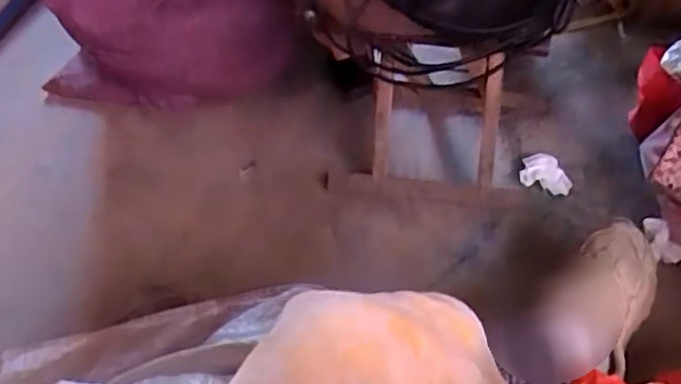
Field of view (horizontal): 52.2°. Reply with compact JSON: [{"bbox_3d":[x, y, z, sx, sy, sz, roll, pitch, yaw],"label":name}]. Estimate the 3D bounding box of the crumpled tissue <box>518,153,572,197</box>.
[{"bbox_3d":[0.299,-0.028,1.013,0.070,0.030,0.049,11,44,20],"label":"crumpled tissue"}]

